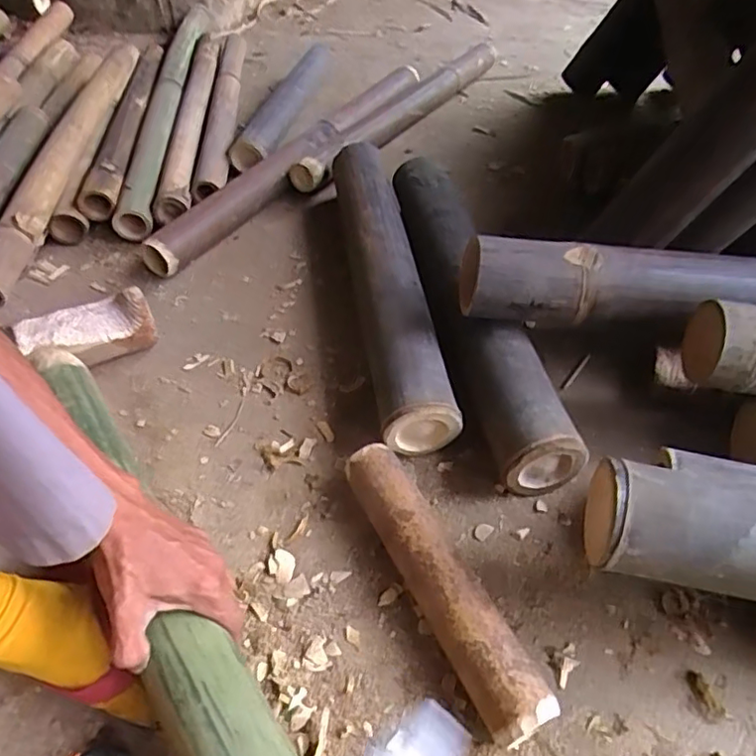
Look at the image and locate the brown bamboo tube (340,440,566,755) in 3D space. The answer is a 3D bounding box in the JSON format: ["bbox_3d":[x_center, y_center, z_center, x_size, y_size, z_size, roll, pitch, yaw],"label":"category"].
[{"bbox_3d":[0.046,0.166,0.499,0.047,0.053,0.259,-23,49,-16],"label":"brown bamboo tube"}]

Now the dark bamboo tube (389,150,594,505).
[{"bbox_3d":[0.096,-0.098,0.717,0.087,0.083,0.518,-11,49,-7],"label":"dark bamboo tube"}]

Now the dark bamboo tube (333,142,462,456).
[{"bbox_3d":[0.007,-0.133,0.754,0.077,0.082,0.523,-8,48,-4],"label":"dark bamboo tube"}]

